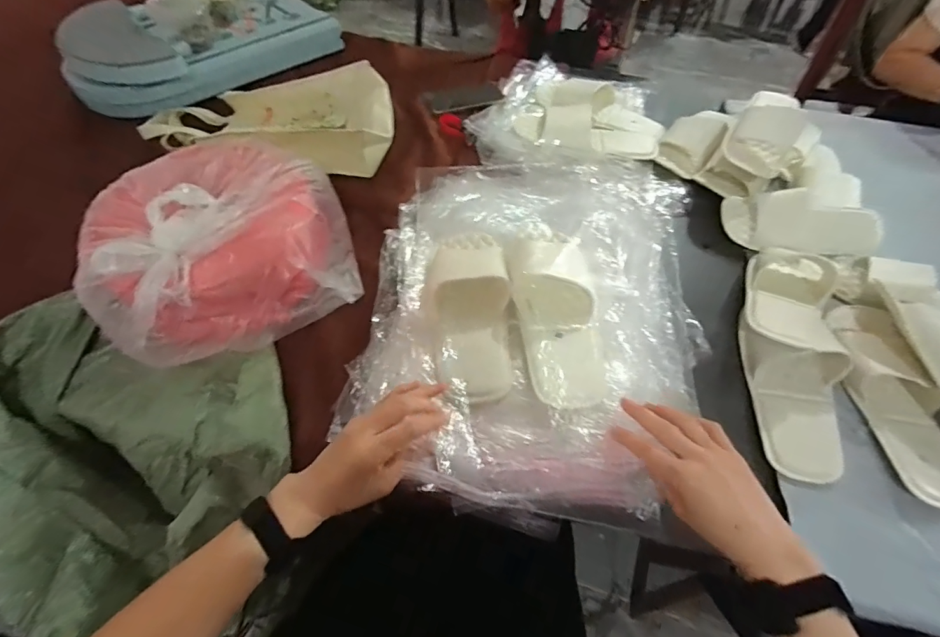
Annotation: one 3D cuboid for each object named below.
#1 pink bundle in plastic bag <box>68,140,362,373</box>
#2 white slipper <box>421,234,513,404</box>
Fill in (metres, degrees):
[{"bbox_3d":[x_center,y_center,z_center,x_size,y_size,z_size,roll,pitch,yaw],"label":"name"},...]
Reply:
[{"bbox_3d":[-0.340,-0.111,0.608,0.321,0.148,0.279,-21,59,-16],"label":"pink bundle in plastic bag"},{"bbox_3d":[-0.004,-0.018,0.558,0.108,0.056,0.249,0,56,-2],"label":"white slipper"}]

